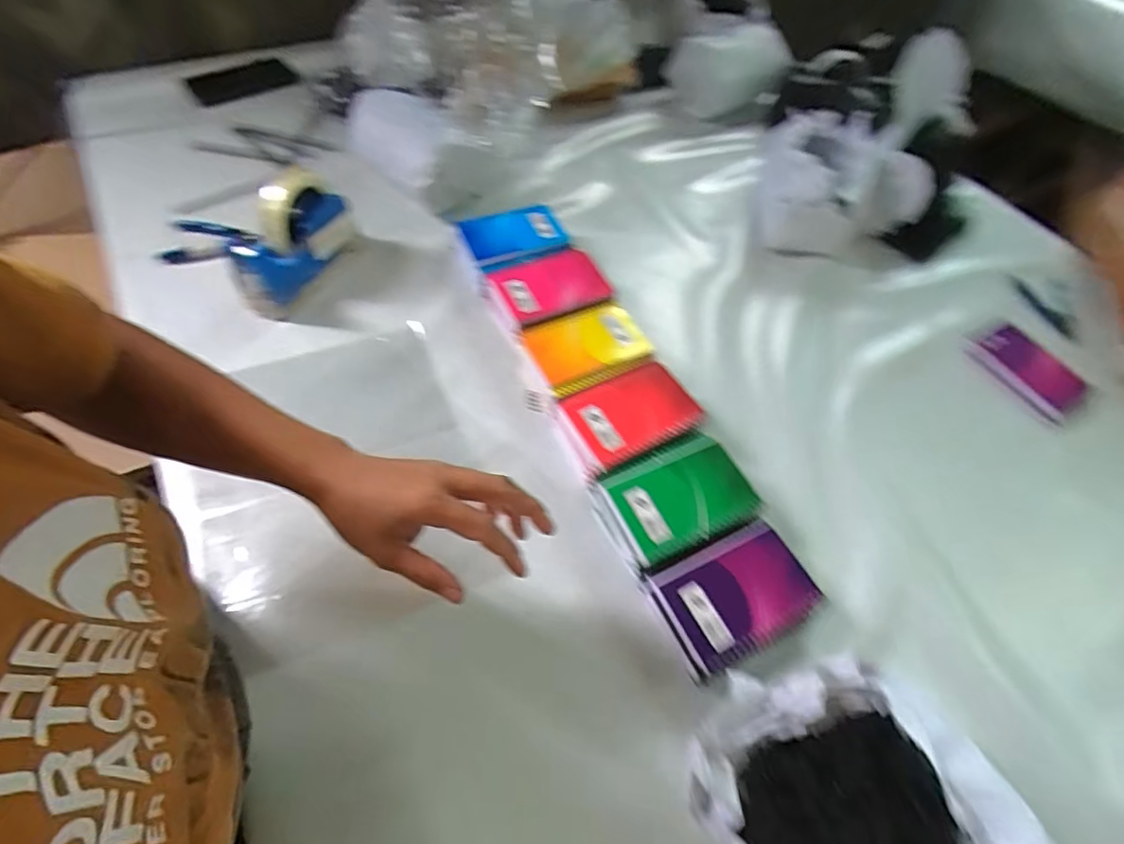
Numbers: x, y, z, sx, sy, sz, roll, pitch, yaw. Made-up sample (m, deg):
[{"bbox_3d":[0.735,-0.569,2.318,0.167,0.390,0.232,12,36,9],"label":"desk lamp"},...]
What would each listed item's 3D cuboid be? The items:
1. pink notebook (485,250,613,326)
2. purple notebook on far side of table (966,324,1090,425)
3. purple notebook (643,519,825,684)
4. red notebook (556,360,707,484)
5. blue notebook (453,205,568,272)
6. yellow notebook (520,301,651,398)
[{"bbox_3d":[-0.017,-0.166,0.653,0.123,0.022,0.094,-25,62,-19],"label":"pink notebook"},{"bbox_3d":[0.591,-0.066,0.687,0.084,0.017,0.127,-27,62,-20],"label":"purple notebook on far side of table"},{"bbox_3d":[0.152,0.150,0.476,0.136,0.014,0.093,-20,60,-16],"label":"purple notebook"},{"bbox_3d":[0.069,-0.012,0.551,0.130,0.011,0.093,-21,60,-17],"label":"red notebook"},{"bbox_3d":[-0.059,-0.239,0.701,0.120,0.023,0.089,-17,59,-15],"label":"blue notebook"},{"bbox_3d":[0.032,-0.084,0.610,0.122,0.025,0.095,-18,60,-15],"label":"yellow notebook"}]

